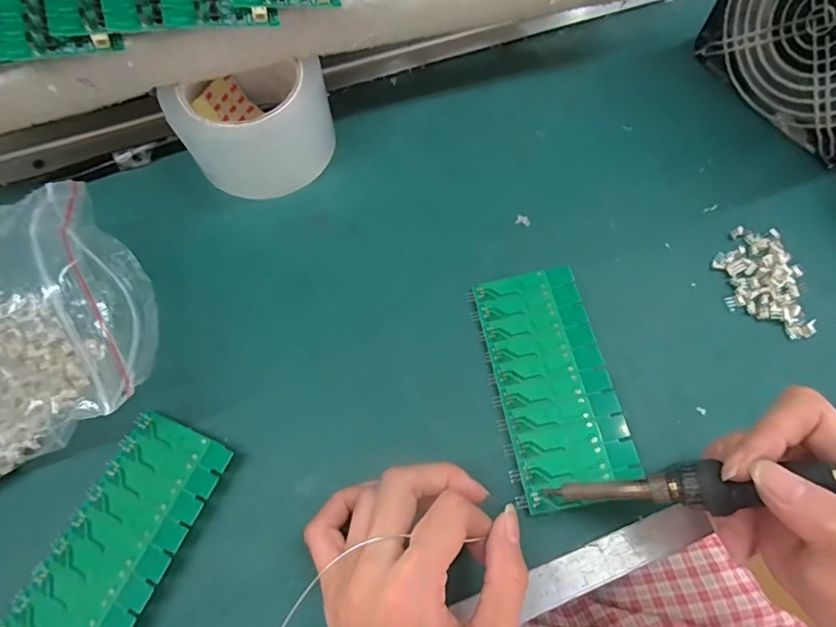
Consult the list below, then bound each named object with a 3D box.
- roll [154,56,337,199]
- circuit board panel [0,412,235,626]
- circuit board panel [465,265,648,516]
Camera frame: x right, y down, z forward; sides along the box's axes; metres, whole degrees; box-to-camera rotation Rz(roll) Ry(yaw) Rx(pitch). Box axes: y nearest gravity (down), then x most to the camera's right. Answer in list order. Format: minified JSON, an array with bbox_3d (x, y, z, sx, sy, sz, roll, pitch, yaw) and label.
[{"bbox_3d":[-0.112,-0.133,0.333,0.087,0.057,0.099,34,69,14],"label":"roll"},{"bbox_3d":[-0.157,0.121,0.242,0.062,0.004,0.134,18,66,15],"label":"circuit board panel"},{"bbox_3d":[0.075,0.038,0.279,0.066,0.013,0.134,-9,65,-5],"label":"circuit board panel"}]

